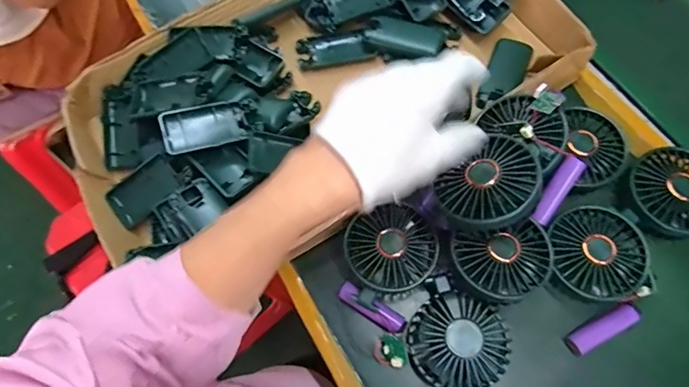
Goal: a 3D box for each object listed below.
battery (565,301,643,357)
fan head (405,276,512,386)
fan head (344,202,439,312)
[{"bbox_3d":[0.240,0.124,0.411,0.072,0.015,0.019,-27,70,-10],"label":"battery"},{"bbox_3d":[0.099,0.131,0.393,0.089,0.033,0.080,36,72,14],"label":"fan head"},{"bbox_3d":[0.044,0.055,0.424,0.083,0.025,0.082,-17,68,-6],"label":"fan head"}]

